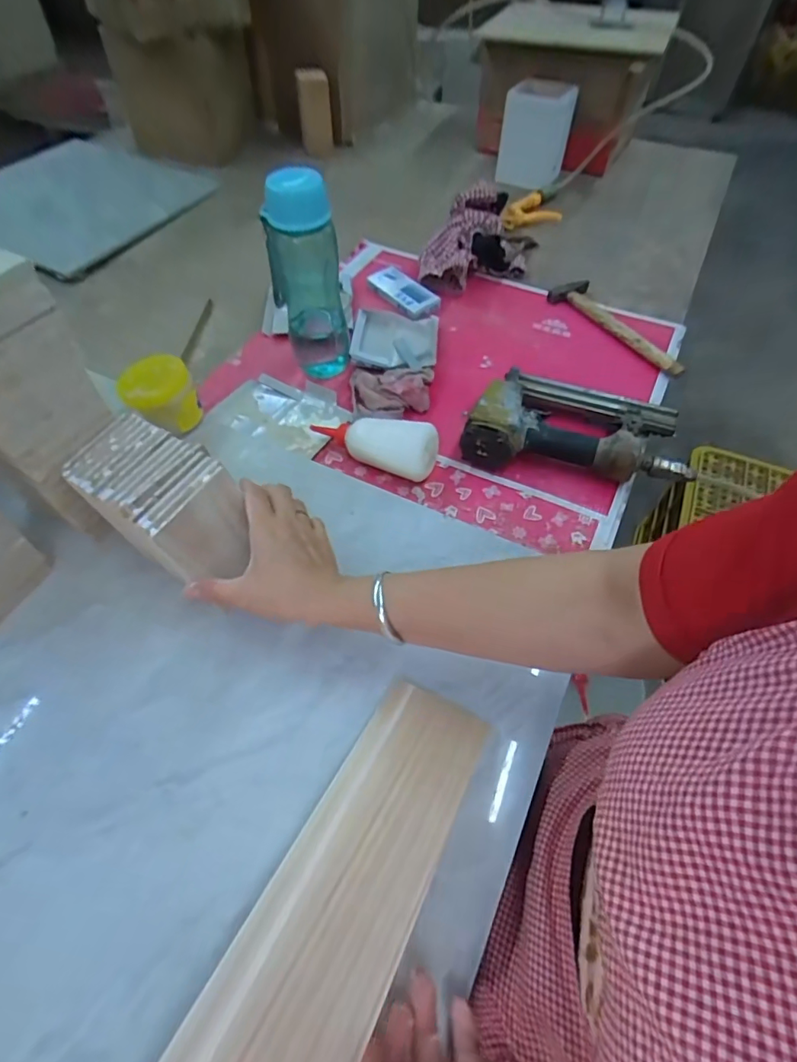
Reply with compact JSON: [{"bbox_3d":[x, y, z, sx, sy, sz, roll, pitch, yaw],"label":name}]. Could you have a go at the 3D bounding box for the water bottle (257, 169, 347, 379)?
[{"bbox_3d":[-0.111,-0.309,0.610,0.085,0.219,0.069,-9,56,-7],"label":"water bottle"}]

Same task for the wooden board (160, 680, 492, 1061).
[{"bbox_3d":[-0.039,0.232,0.299,0.085,0.017,0.334,26,39,14],"label":"wooden board"}]

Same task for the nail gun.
[{"bbox_3d":[0.209,-0.132,0.602,0.251,0.057,0.147,9,56,5],"label":"nail gun"}]

